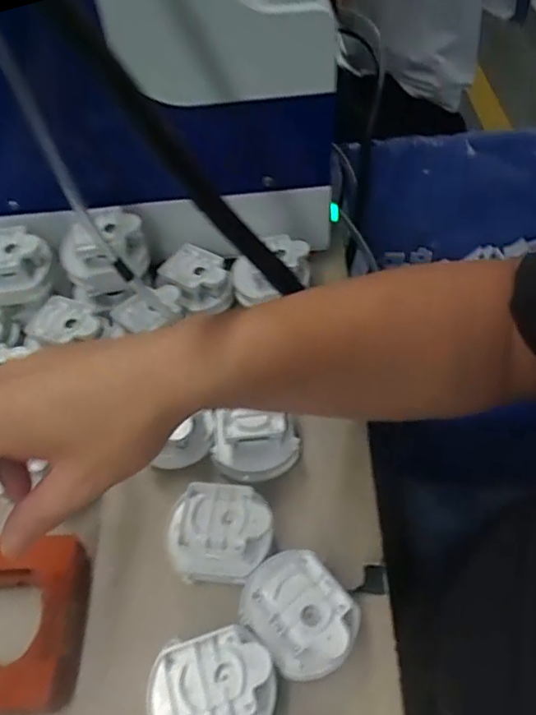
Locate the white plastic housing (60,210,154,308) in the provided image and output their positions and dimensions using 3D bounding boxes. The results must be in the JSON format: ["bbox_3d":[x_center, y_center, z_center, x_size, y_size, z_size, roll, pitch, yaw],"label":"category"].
[{"bbox_3d":[-0.133,-0.081,0.469,0.047,0.055,0.081,36,63,28],"label":"white plastic housing"}]

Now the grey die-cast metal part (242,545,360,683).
[{"bbox_3d":[0.018,0.155,0.341,0.054,0.047,0.071,-36,57,-21],"label":"grey die-cast metal part"}]

